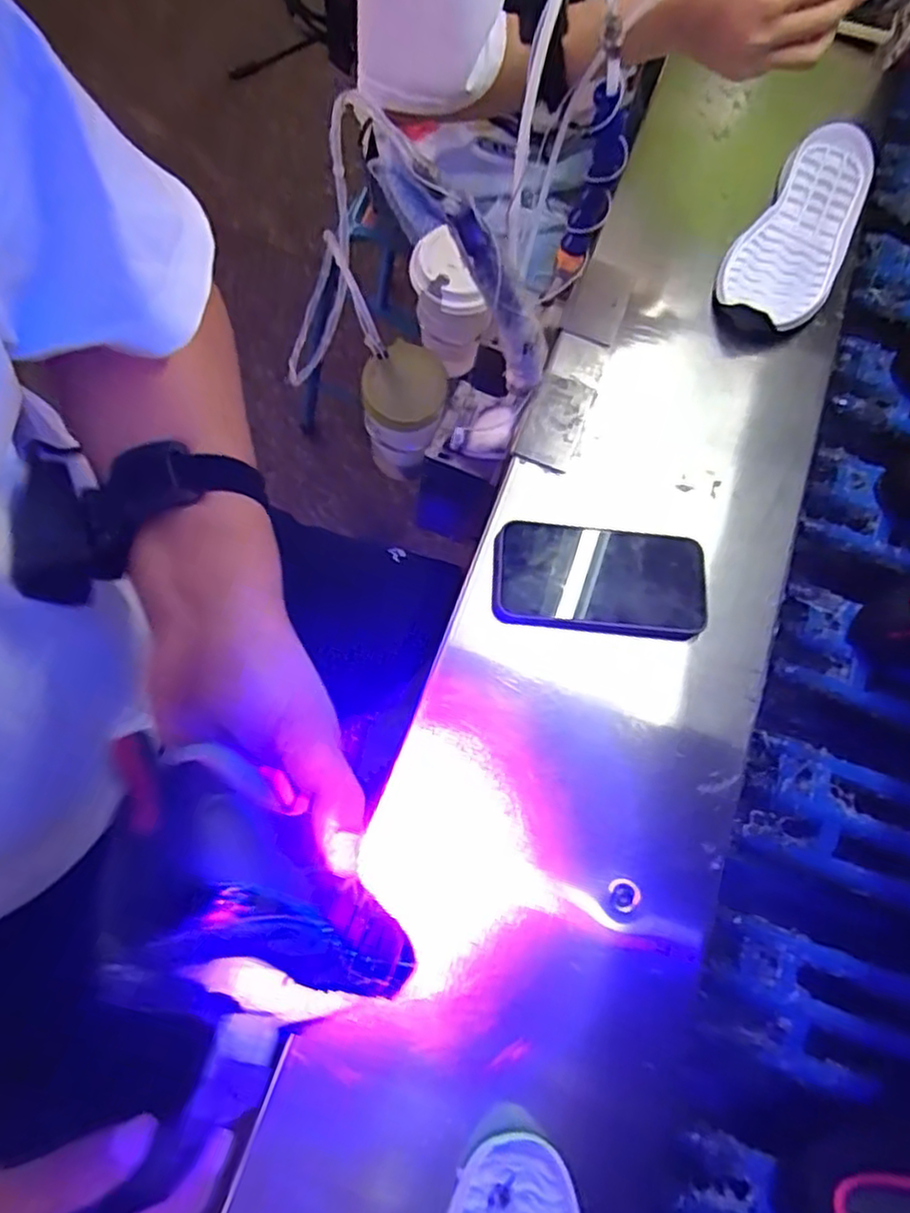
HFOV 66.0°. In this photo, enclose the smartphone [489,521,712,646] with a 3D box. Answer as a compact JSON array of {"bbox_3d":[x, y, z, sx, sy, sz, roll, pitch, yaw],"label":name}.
[{"bbox_3d":[0.112,-0.019,0.542,0.163,0.017,0.081,5,74,-3],"label":"smartphone"}]

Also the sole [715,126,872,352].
[{"bbox_3d":[0.328,-0.354,0.669,0.094,0.051,0.275,28,68,13],"label":"sole"}]

